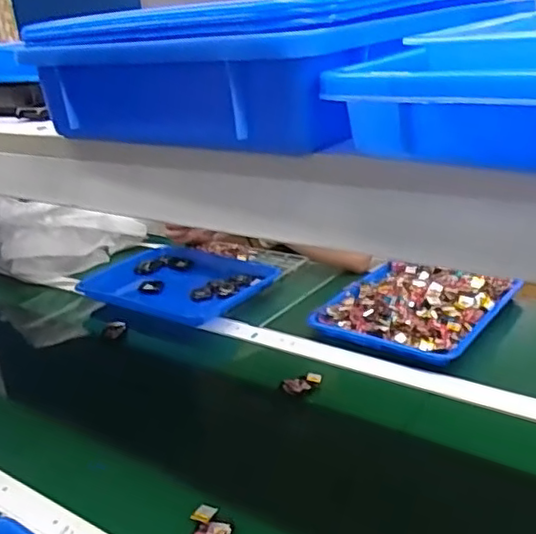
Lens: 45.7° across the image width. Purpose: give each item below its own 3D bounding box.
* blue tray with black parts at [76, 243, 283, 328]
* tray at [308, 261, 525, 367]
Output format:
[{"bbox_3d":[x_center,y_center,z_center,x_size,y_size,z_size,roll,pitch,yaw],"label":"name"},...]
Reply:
[{"bbox_3d":[-0.165,0.022,1.198,0.329,0.034,0.266,13,29,38],"label":"blue tray with black parts"},{"bbox_3d":[0.246,0.059,1.050,0.247,0.036,0.283,11,28,35],"label":"tray"}]

